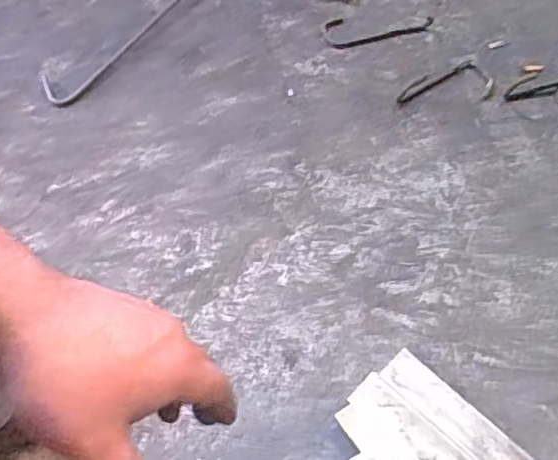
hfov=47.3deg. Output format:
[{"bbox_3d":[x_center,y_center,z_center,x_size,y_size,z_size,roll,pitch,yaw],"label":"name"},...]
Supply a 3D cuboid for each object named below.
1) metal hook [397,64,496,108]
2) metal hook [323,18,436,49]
[{"bbox_3d":[0.267,-0.218,1.003,0.160,0.017,0.072,-24,63,-15],"label":"metal hook"},{"bbox_3d":[0.164,-0.344,1.078,0.189,0.012,0.060,-13,61,-9],"label":"metal hook"}]

